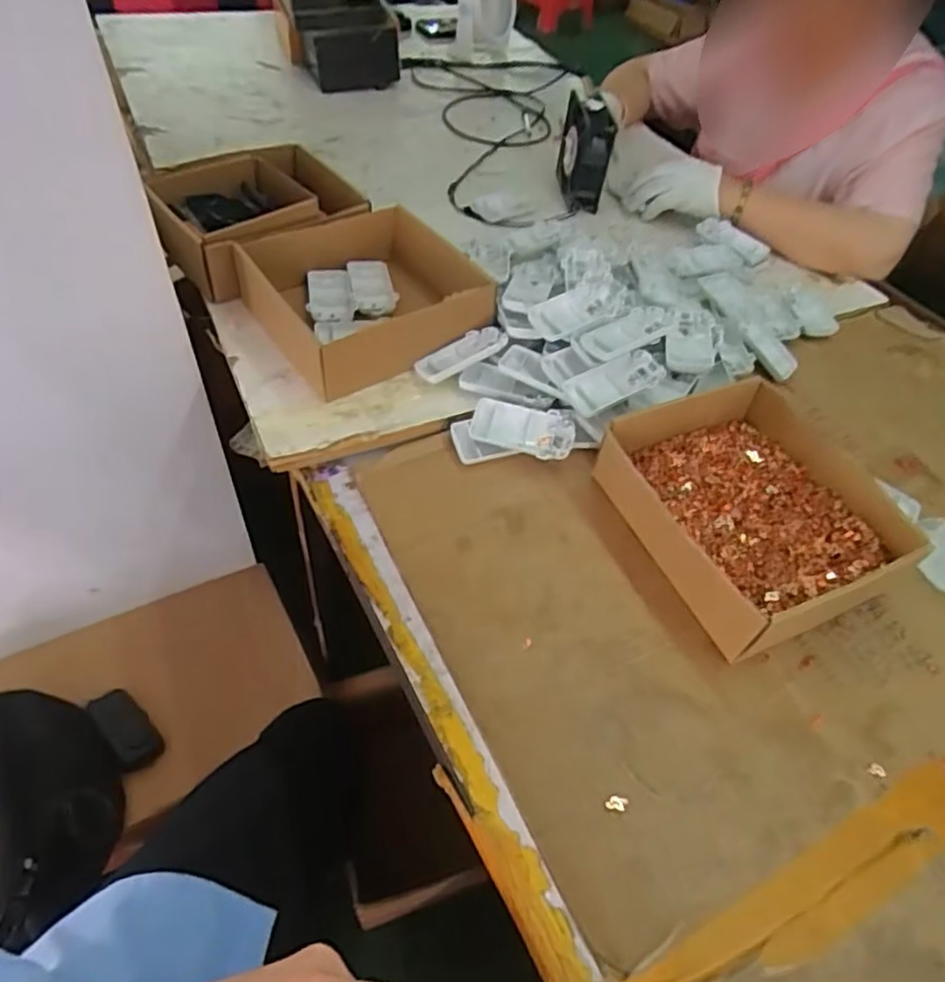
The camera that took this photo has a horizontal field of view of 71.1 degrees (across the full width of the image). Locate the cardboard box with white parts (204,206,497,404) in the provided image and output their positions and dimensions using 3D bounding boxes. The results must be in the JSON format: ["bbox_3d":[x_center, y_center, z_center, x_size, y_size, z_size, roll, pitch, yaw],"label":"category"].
[{"bbox_3d":[-0.119,-0.203,0.682,0.222,0.072,0.202,-29,59,-26],"label":"cardboard box with white parts"}]

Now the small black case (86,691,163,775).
[{"bbox_3d":[-0.436,0.298,0.829,0.054,0.041,0.108,-34,61,-29],"label":"small black case"}]

